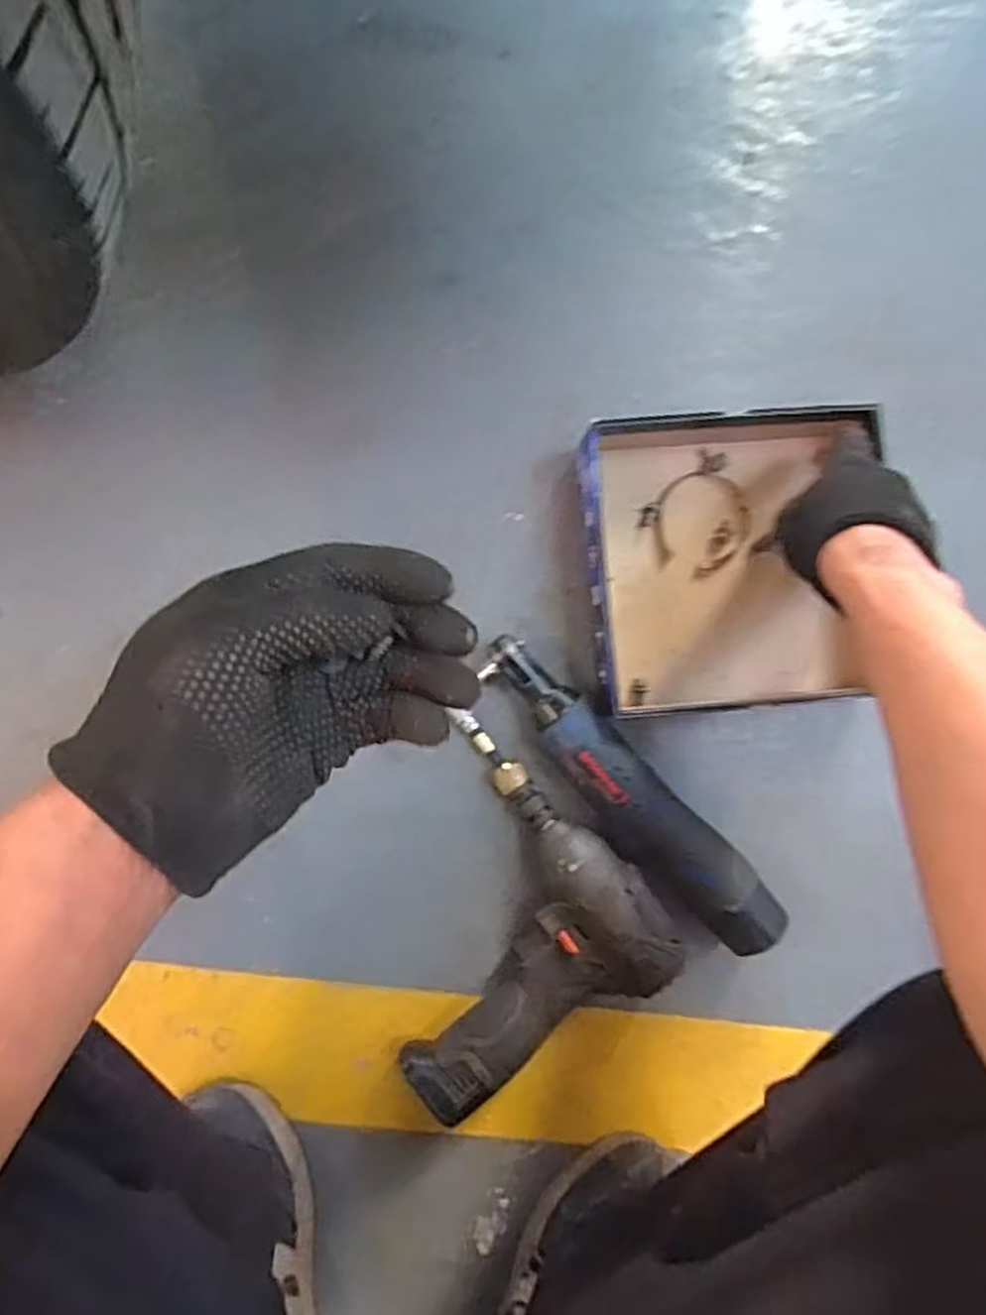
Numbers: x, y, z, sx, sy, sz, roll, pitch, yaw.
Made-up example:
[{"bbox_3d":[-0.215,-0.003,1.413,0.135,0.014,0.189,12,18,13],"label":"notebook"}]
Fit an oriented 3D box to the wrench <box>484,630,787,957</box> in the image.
[{"bbox_3d":[0.094,0.097,0.550,0.051,0.053,0.274,-45,91,-5],"label":"wrench"}]

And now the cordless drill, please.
[{"bbox_3d":[-0.009,0.180,0.533,0.197,0.068,0.206,-40,91,-5],"label":"cordless drill"}]

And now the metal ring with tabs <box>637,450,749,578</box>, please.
[{"bbox_3d":[0.151,-0.103,0.576,0.075,0.013,0.082,0,87,-5],"label":"metal ring with tabs"}]

